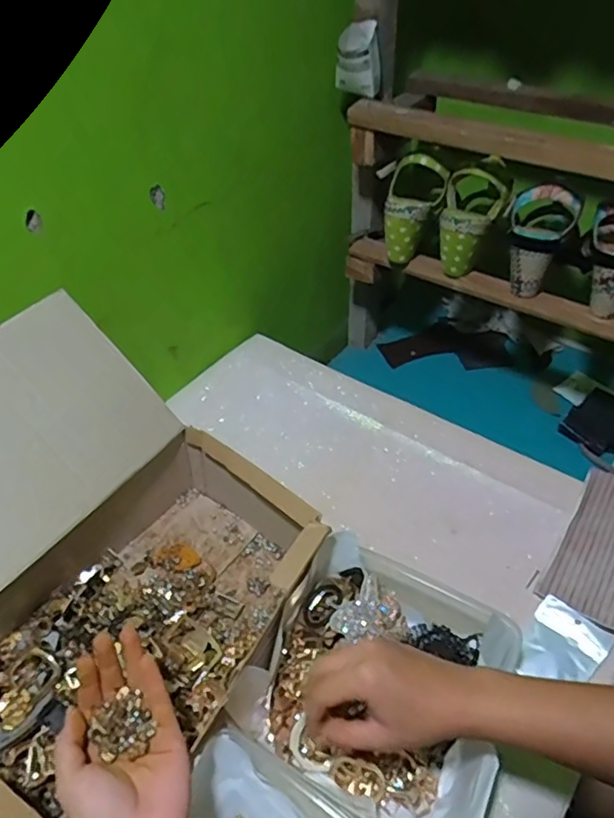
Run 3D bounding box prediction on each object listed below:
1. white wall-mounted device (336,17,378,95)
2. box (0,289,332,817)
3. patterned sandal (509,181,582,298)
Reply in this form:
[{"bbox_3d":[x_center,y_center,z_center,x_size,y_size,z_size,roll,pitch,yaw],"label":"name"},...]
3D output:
[{"bbox_3d":[0.067,-0.454,0.762,0.055,0.078,0.036,4,45,5],"label":"white wall-mounted device"},{"bbox_3d":[-0.200,0.119,0.517,0.350,0.223,0.333,25,50,24],"label":"box"},{"bbox_3d":[0.291,-0.214,0.739,0.081,0.129,0.082,15,47,16],"label":"patterned sandal"}]

